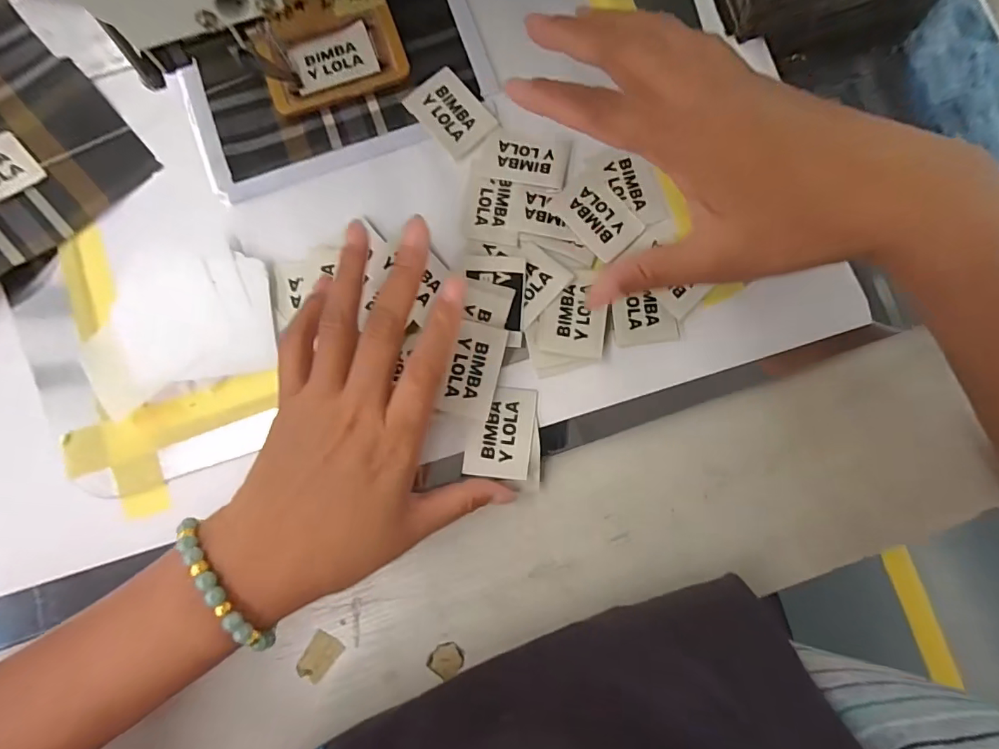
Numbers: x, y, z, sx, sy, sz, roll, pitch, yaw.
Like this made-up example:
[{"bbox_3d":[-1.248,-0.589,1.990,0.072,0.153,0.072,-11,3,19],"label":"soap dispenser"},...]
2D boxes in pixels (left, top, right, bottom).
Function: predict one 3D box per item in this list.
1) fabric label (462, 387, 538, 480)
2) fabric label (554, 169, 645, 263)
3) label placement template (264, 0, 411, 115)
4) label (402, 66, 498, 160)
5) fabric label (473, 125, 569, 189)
[{"bbox_3d":[0.001,0.031,0.258,0.034,0.004,0.048,8,79,-1],"label":"fabric label"},{"bbox_3d":[0.056,-0.090,0.271,0.034,0.004,0.048,-40,83,-10],"label":"fabric label"},{"bbox_3d":[-0.101,-0.201,0.286,0.079,0.006,0.076,-17,83,-3],"label":"label placement template"},{"bbox_3d":[-0.029,-0.154,0.282,0.034,0.004,0.048,-40,84,-5],"label":"label"},{"bbox_3d":[0.014,-0.126,0.278,0.051,0.005,0.031,12,82,1],"label":"fabric label"}]

